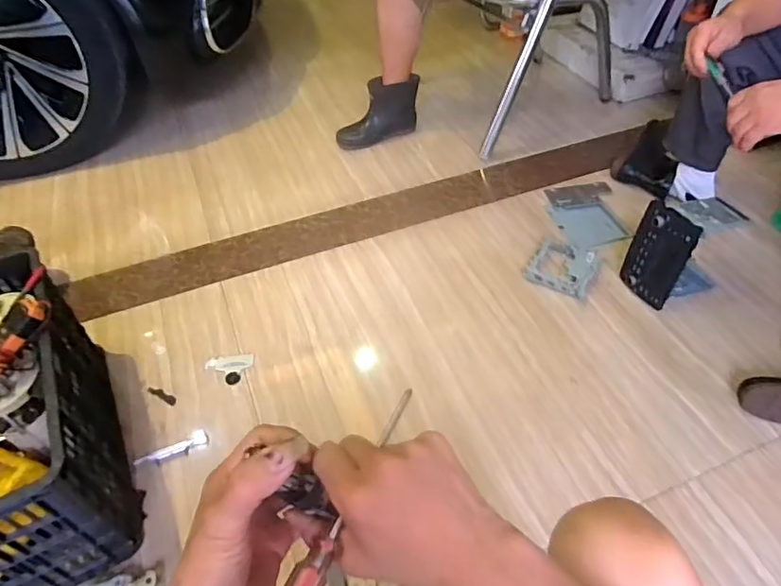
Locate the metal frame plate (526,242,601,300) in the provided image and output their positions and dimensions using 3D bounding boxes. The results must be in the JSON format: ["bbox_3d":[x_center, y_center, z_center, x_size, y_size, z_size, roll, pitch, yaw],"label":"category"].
[{"bbox_3d":[0.393,-0.060,1.213,0.139,0.028,0.154,23,53,22],"label":"metal frame plate"}]

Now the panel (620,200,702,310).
[{"bbox_3d":[0.549,-0.079,1.105,0.024,0.207,0.131,-14,46,-20],"label":"panel"}]

